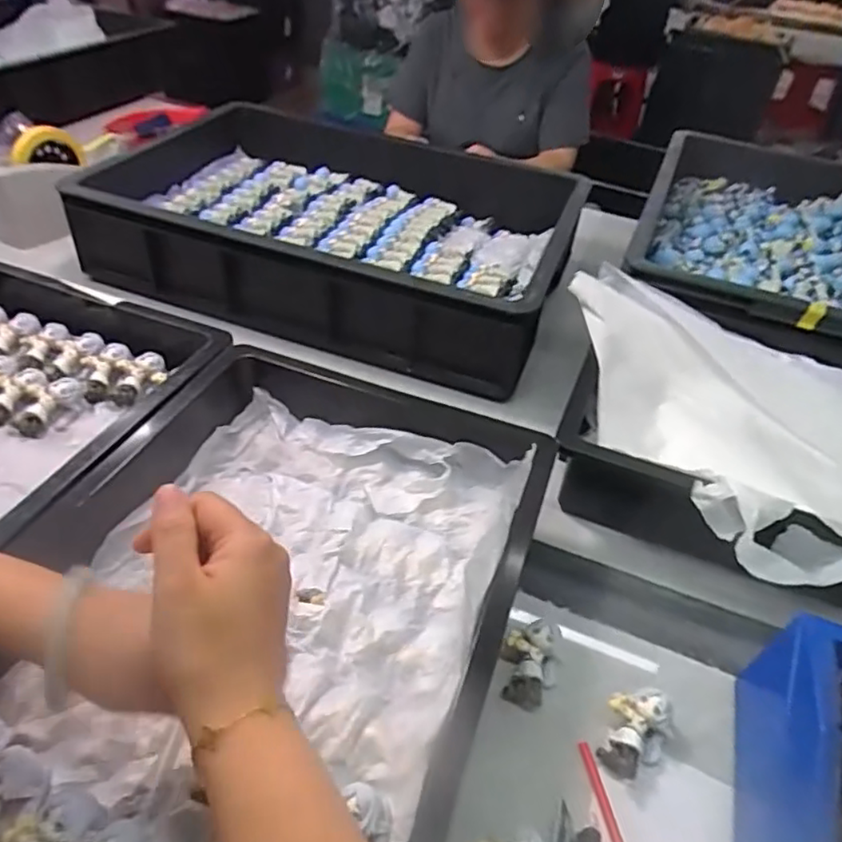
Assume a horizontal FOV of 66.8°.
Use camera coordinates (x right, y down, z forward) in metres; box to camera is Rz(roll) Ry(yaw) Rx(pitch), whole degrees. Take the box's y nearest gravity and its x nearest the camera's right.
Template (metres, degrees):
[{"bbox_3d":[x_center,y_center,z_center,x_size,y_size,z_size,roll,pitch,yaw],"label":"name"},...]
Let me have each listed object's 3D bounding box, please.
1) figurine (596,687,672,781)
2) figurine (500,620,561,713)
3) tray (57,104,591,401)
[{"bbox_3d":[0.145,0.210,0.432,0.043,0.027,0.057,29,45,22],"label":"figurine"},{"bbox_3d":[0.079,0.176,0.464,0.043,0.030,0.053,25,44,19],"label":"figurine"},{"bbox_3d":[-0.097,-0.256,0.851,0.551,0.135,0.398,16,42,9],"label":"tray"}]

